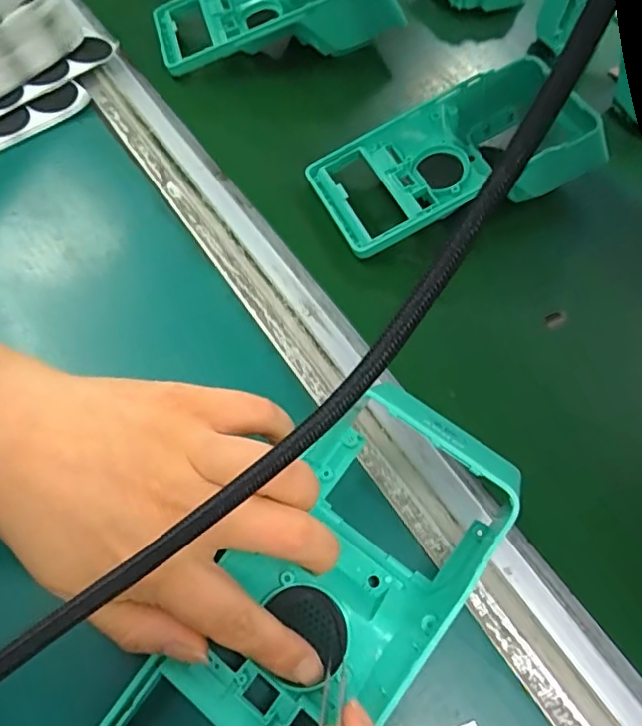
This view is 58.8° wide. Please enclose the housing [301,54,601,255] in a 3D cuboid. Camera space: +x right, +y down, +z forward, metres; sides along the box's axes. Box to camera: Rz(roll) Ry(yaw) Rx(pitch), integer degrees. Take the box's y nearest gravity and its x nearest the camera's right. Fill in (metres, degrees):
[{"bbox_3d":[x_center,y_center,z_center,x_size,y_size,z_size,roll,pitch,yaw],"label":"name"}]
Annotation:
[{"bbox_3d":[0.088,-0.134,0.365,0.181,0.056,0.090,-18,62,-15],"label":"housing"}]

